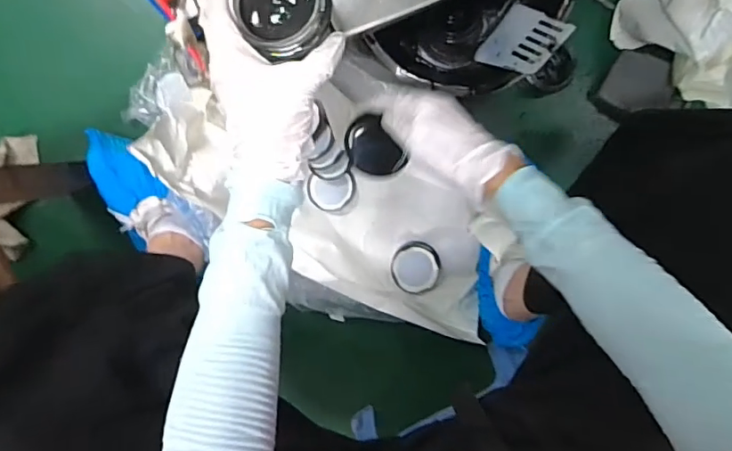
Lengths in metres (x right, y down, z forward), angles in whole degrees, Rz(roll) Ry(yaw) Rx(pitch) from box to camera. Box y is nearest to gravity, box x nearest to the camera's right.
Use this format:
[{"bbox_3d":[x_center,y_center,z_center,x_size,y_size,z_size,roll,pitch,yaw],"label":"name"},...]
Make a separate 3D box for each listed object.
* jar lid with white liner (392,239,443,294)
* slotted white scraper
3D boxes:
[{"bbox_3d":[0.071,0.059,0.734,0.067,0.009,0.071,0,99,2],"label":"jar lid with white liner"},{"bbox_3d":[0.193,-0.231,0.652,0.088,0.100,0.008,-47,138,9],"label":"slotted white scraper"}]

